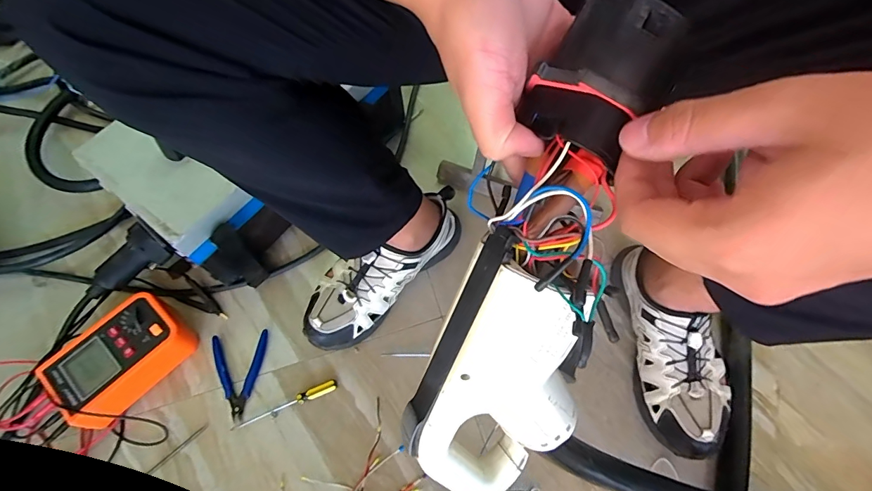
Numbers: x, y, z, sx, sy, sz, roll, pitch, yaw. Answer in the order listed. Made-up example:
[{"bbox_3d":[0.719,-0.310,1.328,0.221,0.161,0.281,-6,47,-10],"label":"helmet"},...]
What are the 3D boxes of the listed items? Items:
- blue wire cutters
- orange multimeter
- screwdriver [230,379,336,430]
[{"bbox_3d":[-0.274,0.180,0.595,0.076,0.011,0.118,-10,65,-2],"label":"blue wire cutters"},{"bbox_3d":[-0.429,0.152,0.591,0.115,0.066,0.165,35,71,17],"label":"orange multimeter"},{"bbox_3d":[-0.204,0.214,0.579,0.143,0.014,0.014,-20,66,-7],"label":"screwdriver"}]

